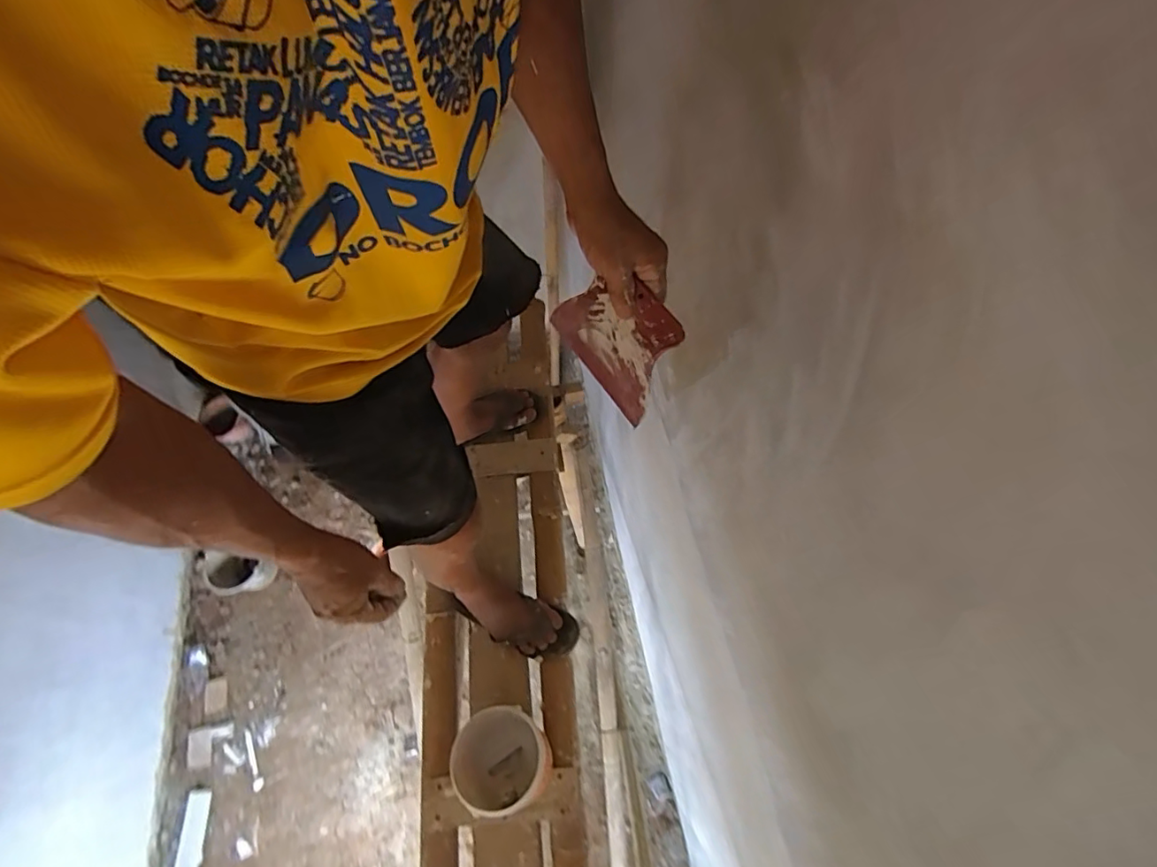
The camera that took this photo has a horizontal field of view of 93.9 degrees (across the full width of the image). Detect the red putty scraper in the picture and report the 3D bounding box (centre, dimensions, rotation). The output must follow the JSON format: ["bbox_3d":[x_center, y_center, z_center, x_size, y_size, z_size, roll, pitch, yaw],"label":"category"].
[{"bbox_3d":[0.041,-0.108,0.590,0.006,0.125,0.156,-23,67,-44],"label":"red putty scraper"}]

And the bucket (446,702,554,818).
[{"bbox_3d":[-0.138,0.577,0.961,0.141,0.163,0.152,-33,68,-18],"label":"bucket"}]

